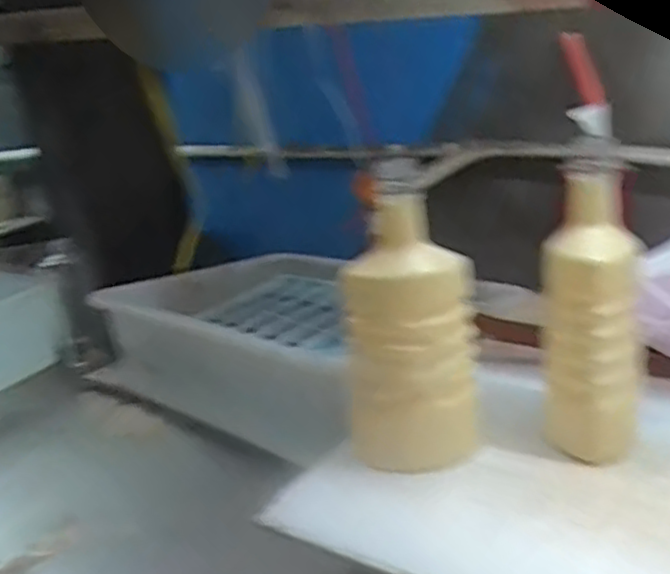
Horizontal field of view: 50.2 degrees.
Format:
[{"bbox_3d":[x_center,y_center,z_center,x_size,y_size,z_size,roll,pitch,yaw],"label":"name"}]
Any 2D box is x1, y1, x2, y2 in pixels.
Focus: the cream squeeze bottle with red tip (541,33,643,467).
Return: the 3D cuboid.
[{"bbox_3d":[0.208,-0.019,0.575,0.074,0.321,0.075,-1,23,18],"label":"cream squeeze bottle with red tip"}]

